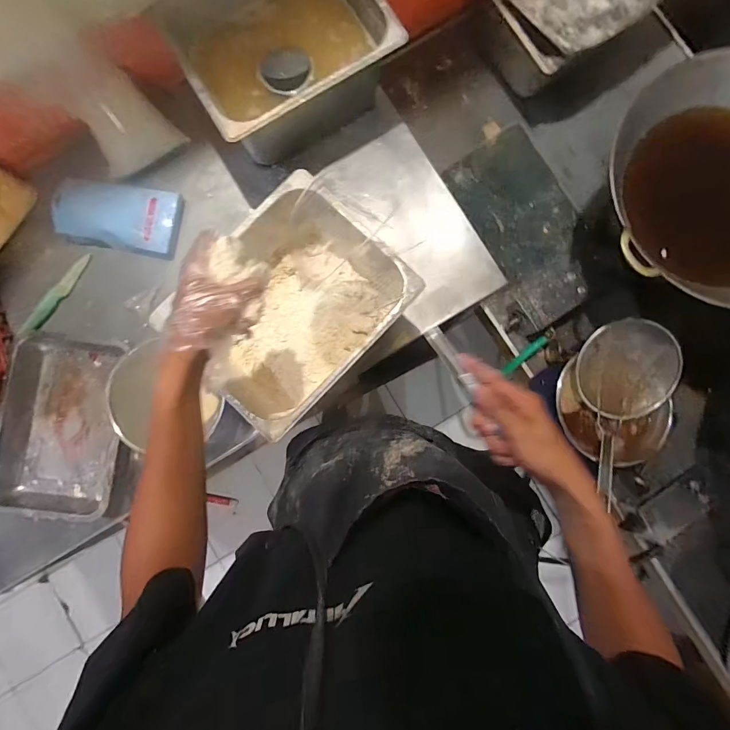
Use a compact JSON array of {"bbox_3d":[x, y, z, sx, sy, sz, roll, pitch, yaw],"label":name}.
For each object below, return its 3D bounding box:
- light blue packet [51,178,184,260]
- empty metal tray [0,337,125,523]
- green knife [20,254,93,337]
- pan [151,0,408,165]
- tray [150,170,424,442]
[{"bbox_3d":[-0.452,-0.275,0.707,0.211,0.046,0.122,11,86,1],"label":"light blue packet"},{"bbox_3d":[-0.520,0.110,0.665,0.201,0.056,0.301,3,86,1],"label":"empty metal tray"},{"bbox_3d":[-0.568,-0.131,0.708,0.029,0.008,0.182,25,72,2],"label":"green knife"},{"bbox_3d":[-0.135,-0.527,0.658,0.315,0.142,0.254,-30,86,-1],"label":"pan"},{"bbox_3d":[-0.110,-0.090,0.628,0.261,0.141,0.322,44,88,3],"label":"tray"}]

